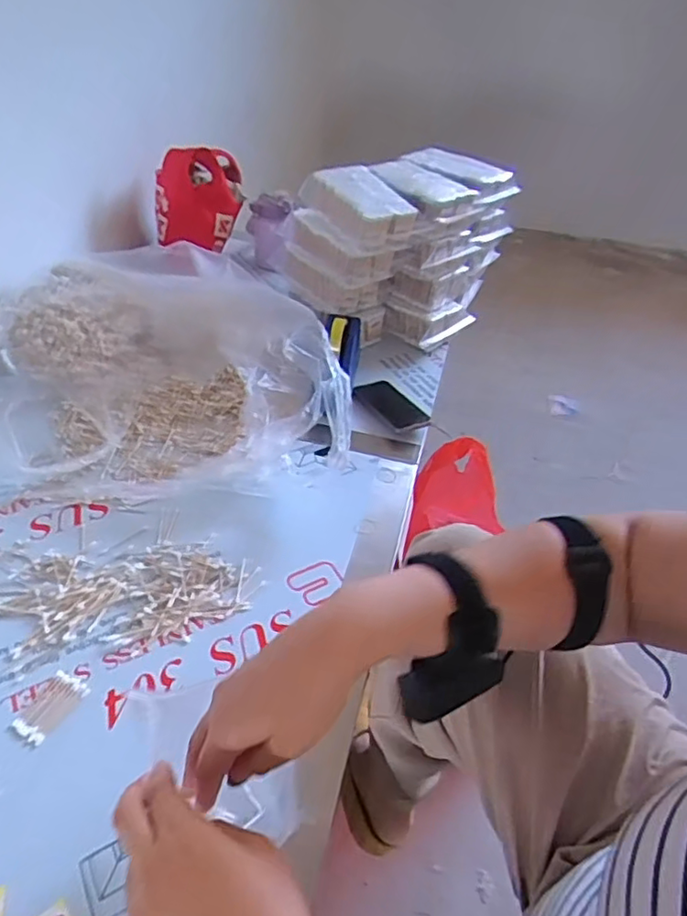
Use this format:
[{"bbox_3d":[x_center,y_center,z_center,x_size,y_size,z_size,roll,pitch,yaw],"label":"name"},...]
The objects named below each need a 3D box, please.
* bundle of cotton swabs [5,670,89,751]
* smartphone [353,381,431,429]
[{"bbox_3d":[-0.325,0.278,0.681,0.046,0.004,0.080,21,45,18],"label":"bundle of cotton swabs"},{"bbox_3d":[0.085,-0.097,1.124,0.083,0.009,0.141,-20,45,-25],"label":"smartphone"}]

